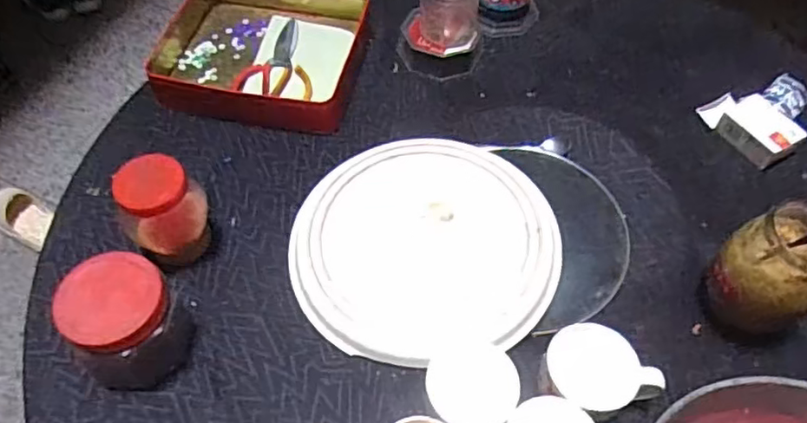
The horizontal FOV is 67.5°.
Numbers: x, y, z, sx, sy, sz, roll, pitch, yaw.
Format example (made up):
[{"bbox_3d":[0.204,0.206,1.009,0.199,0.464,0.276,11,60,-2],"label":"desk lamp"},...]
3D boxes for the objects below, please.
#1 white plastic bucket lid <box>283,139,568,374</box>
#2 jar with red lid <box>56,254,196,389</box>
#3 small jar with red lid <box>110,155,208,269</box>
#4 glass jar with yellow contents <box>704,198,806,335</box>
[{"bbox_3d":[0.024,0.030,0.700,0.298,0.037,0.296,-1,56,1],"label":"white plastic bucket lid"},{"bbox_3d":[-0.275,0.109,0.603,0.101,0.112,0.103,1,56,-2],"label":"jar with red lid"},{"bbox_3d":[-0.262,0.000,0.673,0.077,0.130,0.074,1,56,-2],"label":"small jar with red lid"},{"bbox_3d":[0.379,0.058,0.614,0.088,0.125,0.094,1,56,-2],"label":"glass jar with yellow contents"}]

